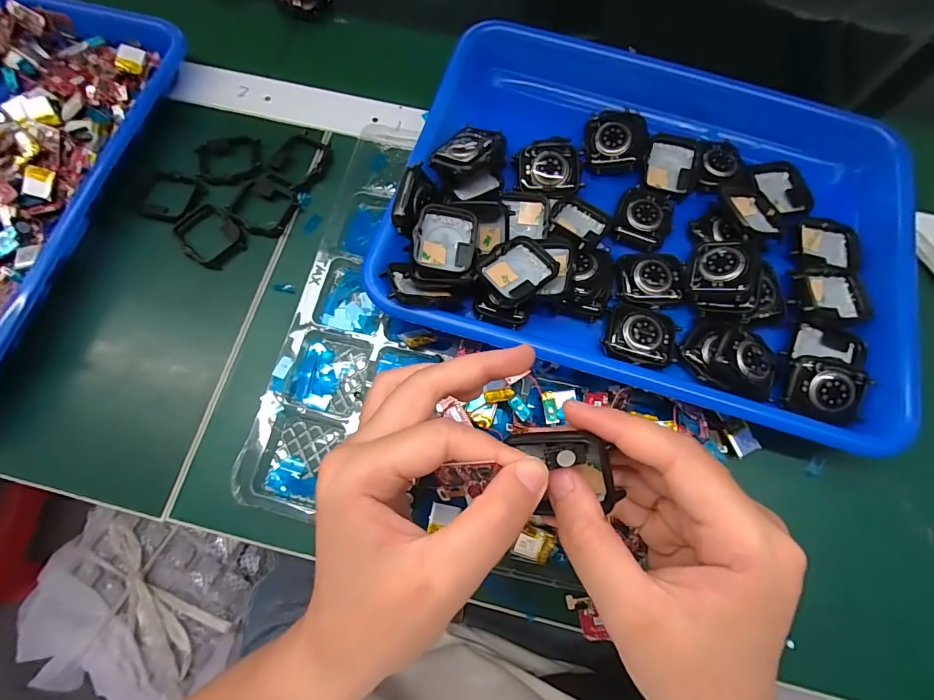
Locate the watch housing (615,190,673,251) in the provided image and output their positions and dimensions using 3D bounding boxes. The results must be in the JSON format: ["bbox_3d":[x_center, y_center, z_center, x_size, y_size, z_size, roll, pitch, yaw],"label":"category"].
[{"bbox_3d":[0.119,-0.089,0.296,0.036,0.007,0.043,20,72,6],"label":"watch housing"}]

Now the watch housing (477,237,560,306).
[{"bbox_3d":[0.030,-0.048,0.263,0.043,0.007,0.035,-35,70,-16],"label":"watch housing"}]

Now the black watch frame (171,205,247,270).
[{"bbox_3d":[-0.181,-0.079,0.308,0.049,0.009,0.038,35,74,10],"label":"black watch frame"}]

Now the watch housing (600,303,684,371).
[{"bbox_3d":[0.109,-0.009,0.269,0.044,0.006,0.037,13,72,3],"label":"watch housing"}]

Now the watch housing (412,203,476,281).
[{"bbox_3d":[-0.013,-0.066,0.267,0.036,0.015,0.045,6,72,1],"label":"watch housing"}]

